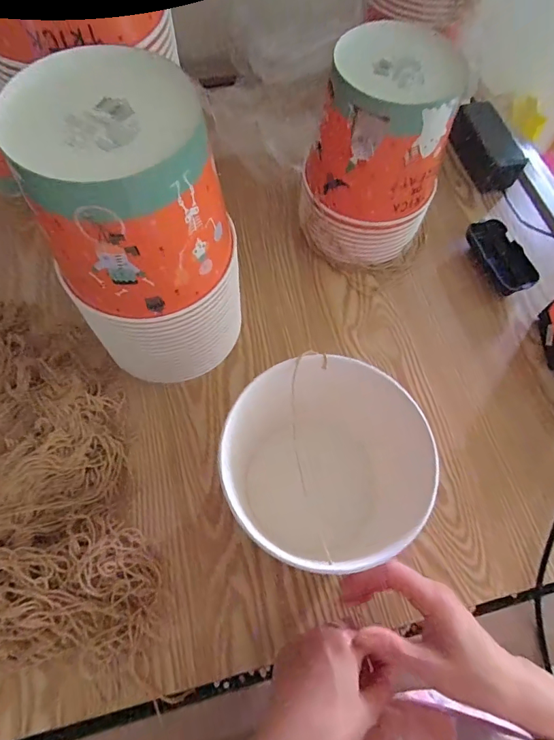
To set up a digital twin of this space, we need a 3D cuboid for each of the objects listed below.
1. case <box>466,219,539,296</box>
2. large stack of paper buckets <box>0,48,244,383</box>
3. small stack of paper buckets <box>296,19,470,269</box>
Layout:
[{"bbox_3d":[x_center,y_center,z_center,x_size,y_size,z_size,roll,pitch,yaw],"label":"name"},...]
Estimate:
[{"bbox_3d":[0.296,-0.148,0.560,0.051,0.029,0.108,-16,68,-10],"label":"case"},{"bbox_3d":[-0.107,-0.103,0.387,0.149,0.268,0.124,-6,67,-6],"label":"large stack of paper buckets"},{"bbox_3d":[0.114,-0.242,0.490,0.150,0.220,0.131,8,66,0],"label":"small stack of paper buckets"}]

